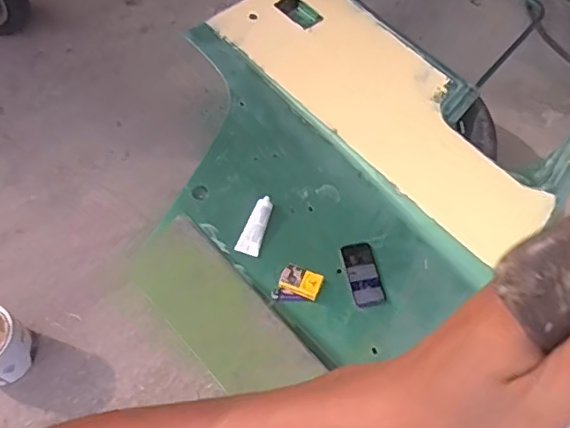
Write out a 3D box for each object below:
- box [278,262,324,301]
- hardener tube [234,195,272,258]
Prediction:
[{"bbox_3d":[0.035,0.150,1.247,0.088,0.027,0.058,20,60,7],"label":"box"},{"bbox_3d":[-0.068,0.023,1.303,0.052,0.026,0.144,16,60,4],"label":"hardener tube"}]

